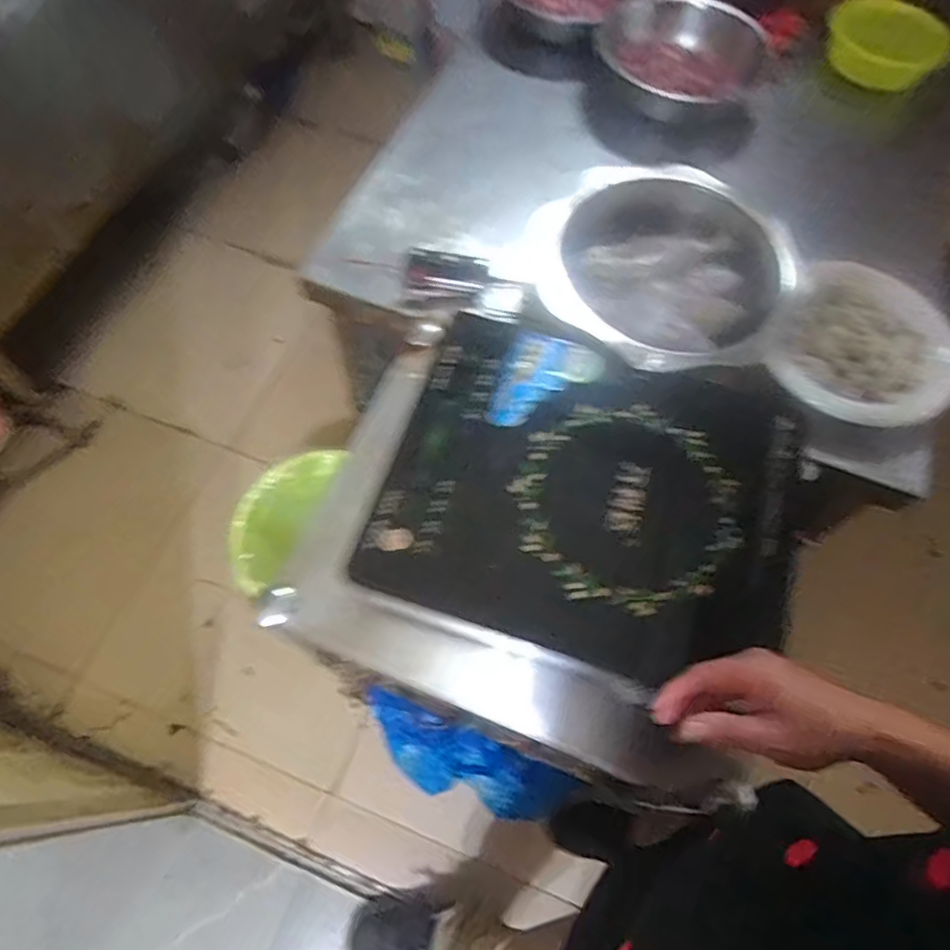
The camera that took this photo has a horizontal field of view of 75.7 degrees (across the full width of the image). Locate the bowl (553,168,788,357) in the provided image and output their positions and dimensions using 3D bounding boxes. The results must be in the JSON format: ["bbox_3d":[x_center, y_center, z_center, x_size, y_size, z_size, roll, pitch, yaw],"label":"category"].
[{"bbox_3d":[0.228,-0.257,0.754,0.253,0.114,0.253,1,65,-2],"label":"bowl"}]

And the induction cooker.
[{"bbox_3d":[0.093,0.037,0.615,0.443,0.100,0.364,22,66,8],"label":"induction cooker"}]

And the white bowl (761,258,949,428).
[{"bbox_3d":[0.477,-0.158,0.737,0.218,0.054,0.225,1,65,-2],"label":"white bowl"}]

